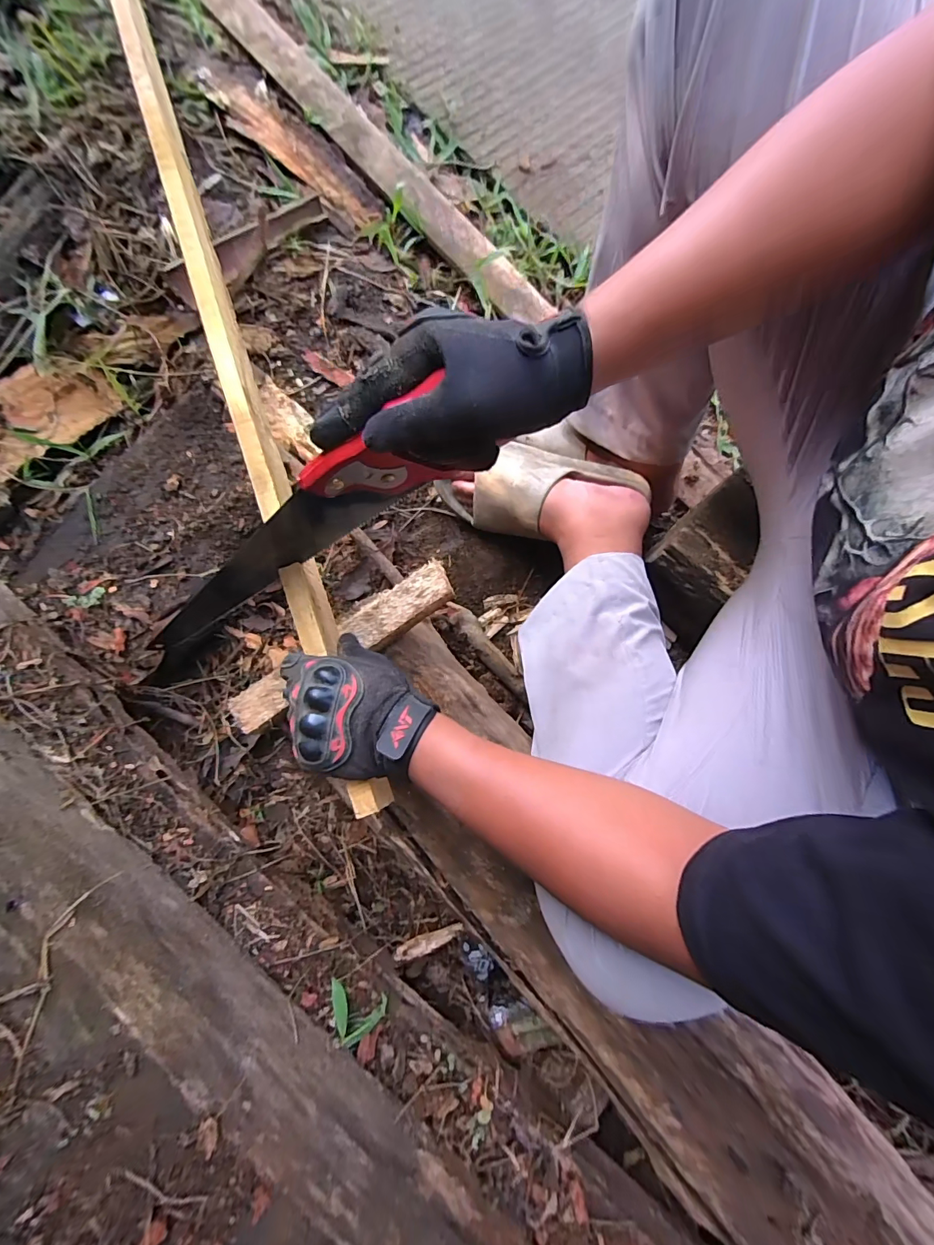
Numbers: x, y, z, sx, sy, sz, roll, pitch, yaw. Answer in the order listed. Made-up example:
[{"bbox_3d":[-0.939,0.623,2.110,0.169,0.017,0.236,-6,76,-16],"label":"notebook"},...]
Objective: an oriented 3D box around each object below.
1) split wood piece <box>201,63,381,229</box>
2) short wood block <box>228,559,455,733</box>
[{"bbox_3d":[-0.293,-0.785,0.751,0.382,0.055,0.092,40,77,8],"label":"split wood piece"},{"bbox_3d":[-0.131,0.026,0.498,0.265,0.030,0.047,-34,82,-1],"label":"short wood block"}]

